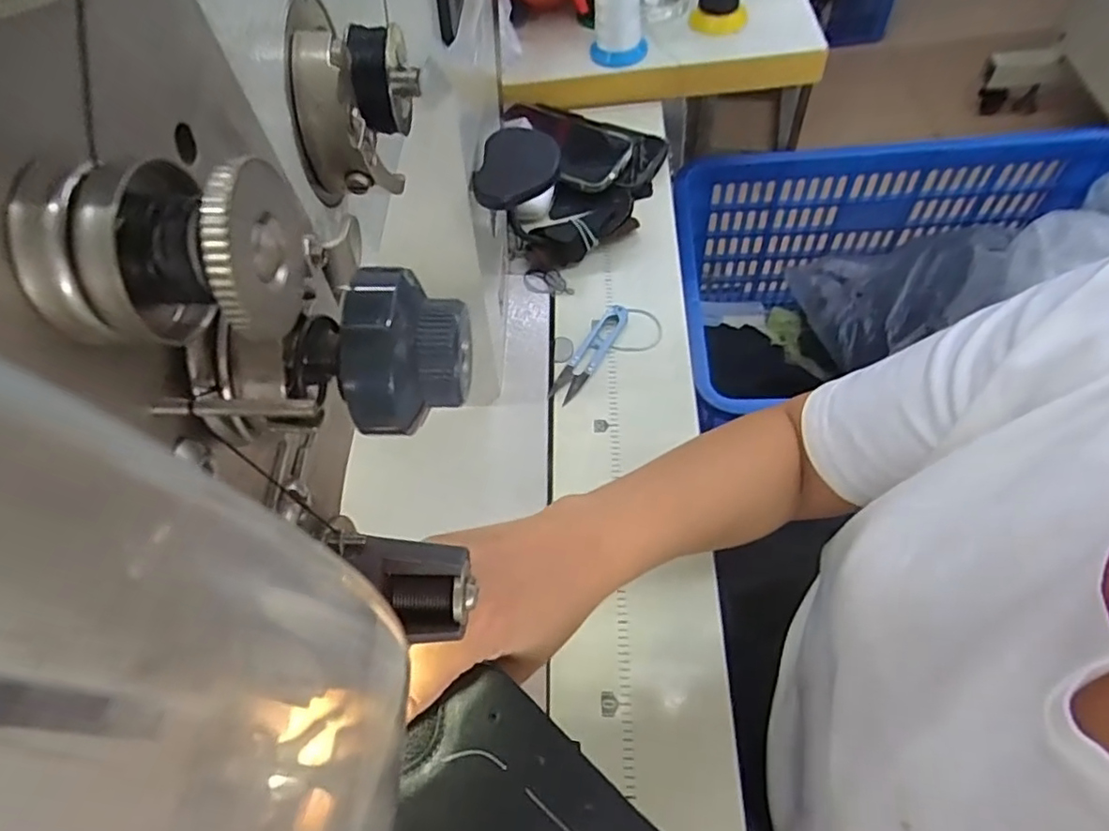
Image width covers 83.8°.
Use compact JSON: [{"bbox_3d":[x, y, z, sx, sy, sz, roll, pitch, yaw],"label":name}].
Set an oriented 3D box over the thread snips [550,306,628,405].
[{"bbox_3d":[0.029,-0.054,0.514,0.024,0.012,0.099,26,66,21],"label":"thread snips"}]

